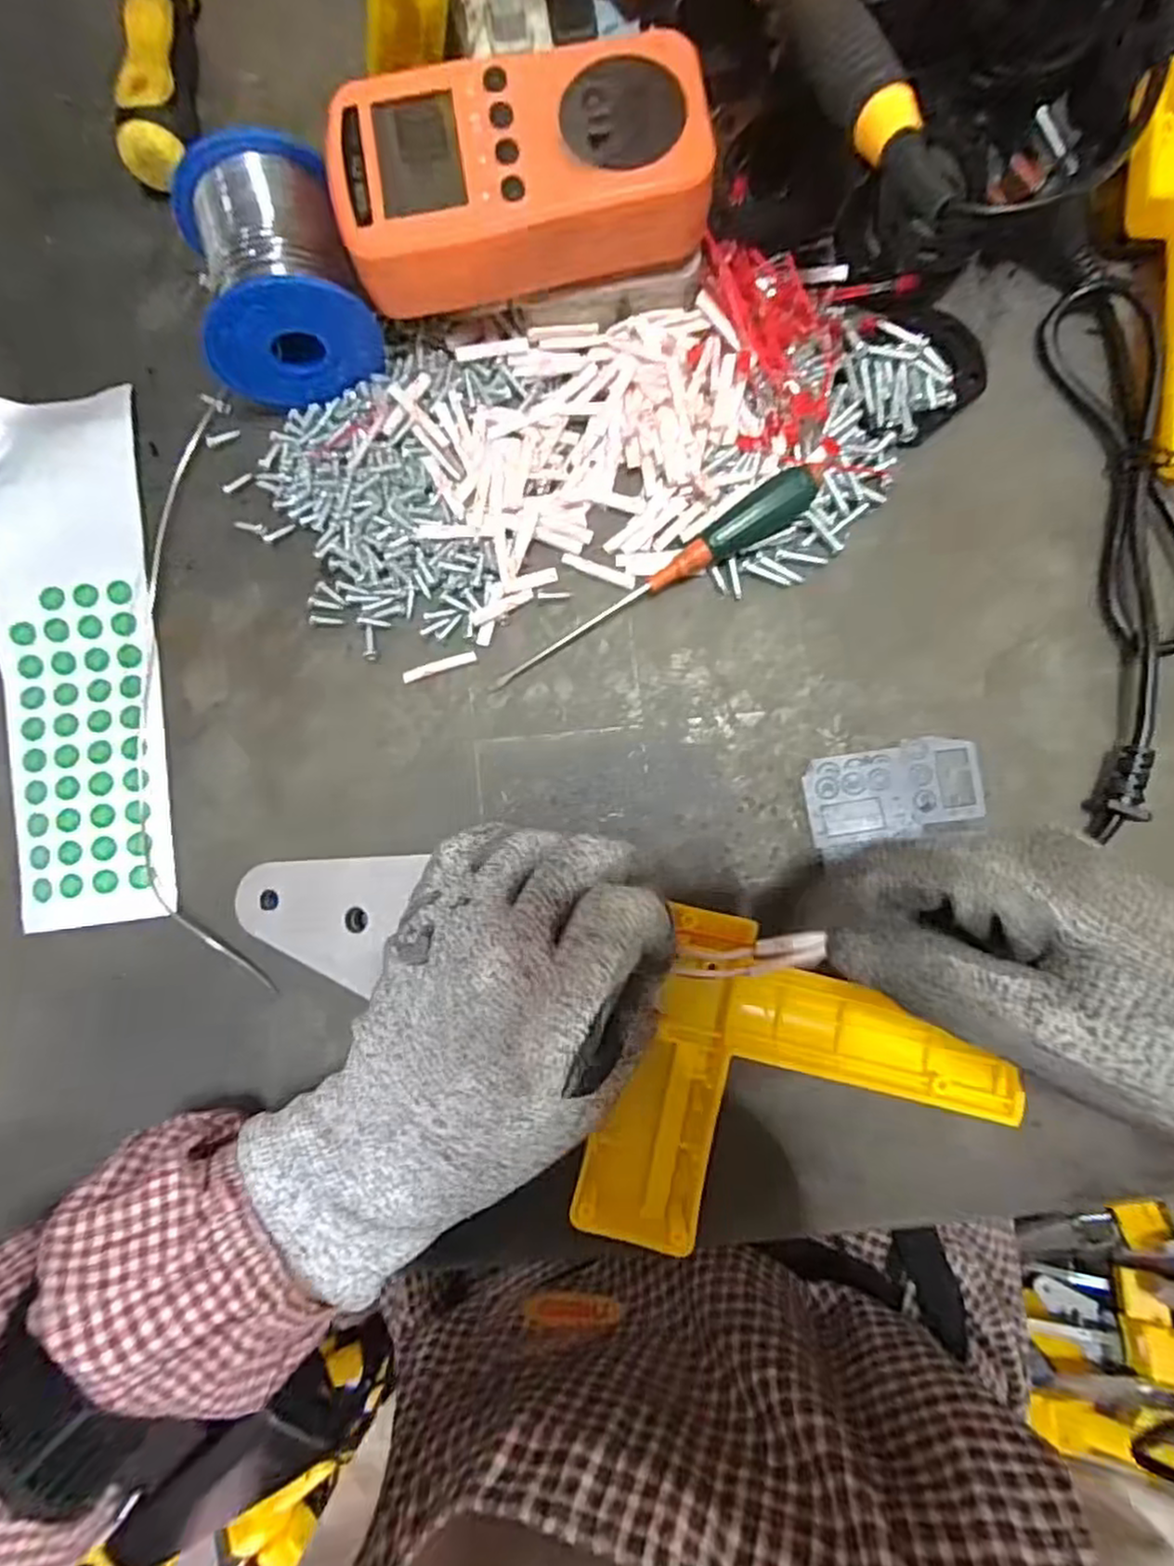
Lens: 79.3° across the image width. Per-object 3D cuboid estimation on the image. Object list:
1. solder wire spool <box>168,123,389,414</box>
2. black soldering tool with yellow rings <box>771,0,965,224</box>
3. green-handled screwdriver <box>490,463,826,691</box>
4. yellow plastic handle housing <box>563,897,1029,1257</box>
[{"bbox_3d":[-0.116,-0.196,0.269,0.059,0.048,0.075,-13,87,1],"label":"solder wire spool"},{"bbox_3d":[0.078,-0.239,0.222,0.027,0.018,0.172,-16,74,1],"label":"black soldering tool with yellow rings"},{"bbox_3d":[0.027,-0.078,0.280,0.146,0.019,0.014,-33,87,0],"label":"green-handled screwdriver"},{"bbox_3d":[0.075,0.118,0.256,0.127,0.026,0.114,19,88,2],"label":"yellow plastic handle housing"}]

